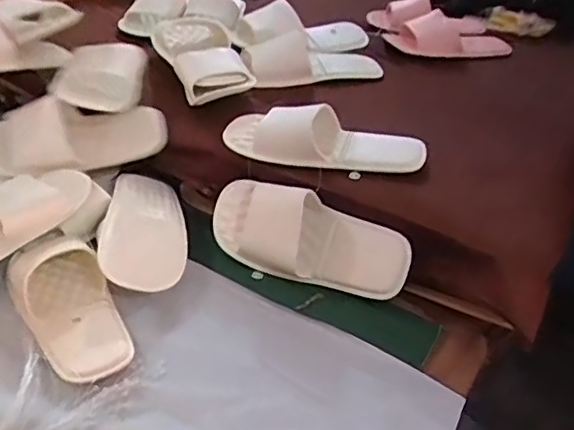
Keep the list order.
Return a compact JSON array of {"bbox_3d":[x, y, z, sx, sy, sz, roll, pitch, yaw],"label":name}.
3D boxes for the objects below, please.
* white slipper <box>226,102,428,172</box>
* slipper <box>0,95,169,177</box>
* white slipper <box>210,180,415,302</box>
[{"bbox_3d":[0.047,-0.096,0.732,0.239,0.047,0.078,13,37,11],"label":"white slipper"},{"bbox_3d":[-0.275,-0.110,0.752,0.229,0.076,0.063,-8,38,-16],"label":"slipper"},{"bbox_3d":[0.026,0.028,0.703,0.238,0.102,0.046,17,3,13],"label":"white slipper"}]

